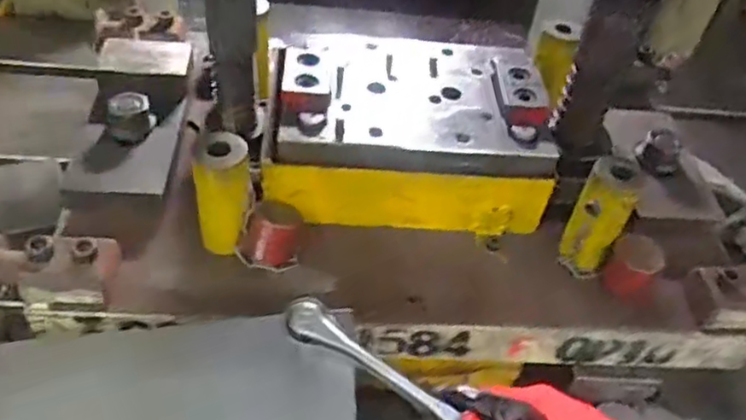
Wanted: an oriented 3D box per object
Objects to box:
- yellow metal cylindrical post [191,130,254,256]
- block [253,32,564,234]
[{"bbox_3d":[-0.114,-0.012,0.516,0.039,0.092,0.039,-7,47,-15],"label":"yellow metal cylindrical post"},{"bbox_3d":[0.027,-0.078,0.597,0.232,0.085,0.175,1,45,-6],"label":"block"}]

